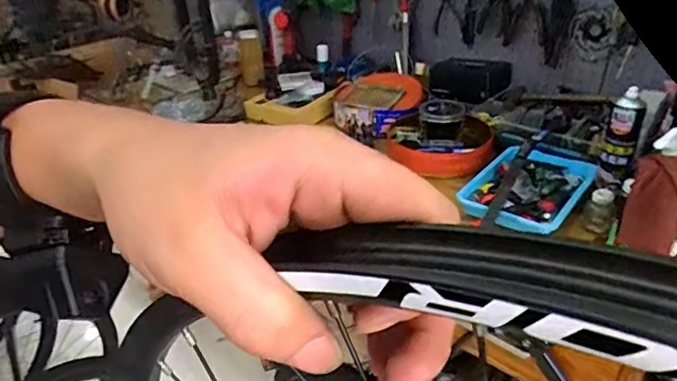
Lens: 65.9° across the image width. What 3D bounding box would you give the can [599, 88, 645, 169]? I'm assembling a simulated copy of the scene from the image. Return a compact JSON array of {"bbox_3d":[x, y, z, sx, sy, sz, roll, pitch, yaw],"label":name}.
[{"bbox_3d":[0.612,-0.125,1.129,0.068,0.171,0.060,13,35,25],"label":"can"}]

